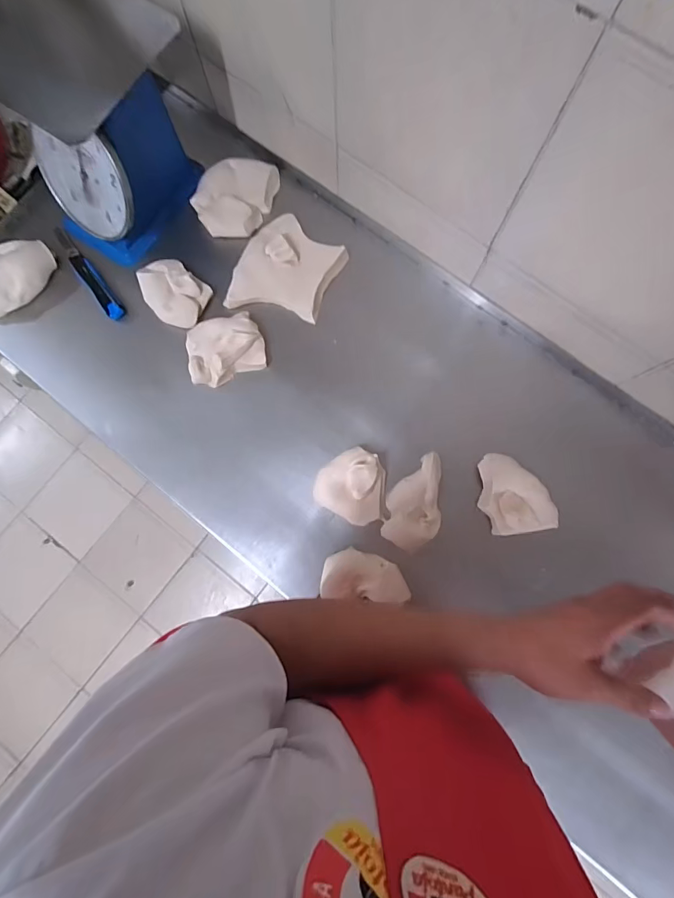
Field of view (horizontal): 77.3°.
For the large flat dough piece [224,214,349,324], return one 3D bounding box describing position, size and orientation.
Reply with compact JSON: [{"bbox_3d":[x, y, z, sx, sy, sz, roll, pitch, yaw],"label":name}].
[{"bbox_3d":[-0.094,-0.320,0.758,0.171,0.035,0.183,25,82,5],"label":"large flat dough piece"}]

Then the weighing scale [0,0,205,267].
[{"bbox_3d":[-0.386,-0.509,0.692,0.257,0.249,0.257,28,82,6],"label":"weighing scale"}]

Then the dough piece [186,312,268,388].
[{"bbox_3d":[-0.197,-0.177,0.735,0.132,0.036,0.113,-22,81,-2],"label":"dough piece"}]

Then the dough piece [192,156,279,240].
[{"bbox_3d":[-0.190,-0.468,0.787,0.129,0.034,0.155,18,82,4],"label":"dough piece"}]

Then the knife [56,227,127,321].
[{"bbox_3d":[-0.464,-0.329,0.772,0.031,0.015,0.225,-38,82,-5],"label":"knife"}]

